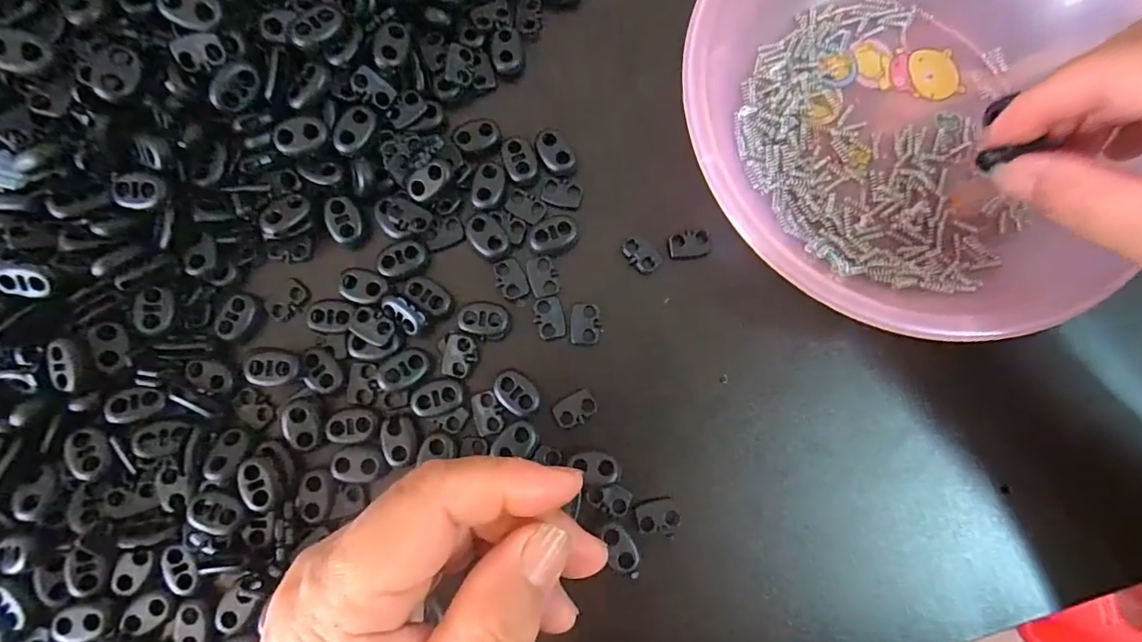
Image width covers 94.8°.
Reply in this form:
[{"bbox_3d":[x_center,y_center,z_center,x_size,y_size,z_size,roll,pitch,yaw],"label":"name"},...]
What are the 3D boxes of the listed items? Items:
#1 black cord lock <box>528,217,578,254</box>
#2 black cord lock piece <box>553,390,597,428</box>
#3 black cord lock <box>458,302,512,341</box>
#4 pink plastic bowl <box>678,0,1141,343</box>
[{"bbox_3d":[-0.007,-0.037,0.224,0.021,0.006,0.014,-24,83,-5],"label":"black cord lock"},{"bbox_3d":[0.002,0.036,0.216,0.017,0.006,0.011,-30,83,-5],"label":"black cord lock piece"},{"bbox_3d":[-0.036,-0.001,0.217,0.021,0.004,0.015,10,82,0],"label":"black cord lock"},{"bbox_3d":[0.138,-0.096,0.223,0.178,0.043,0.202,20,82,2],"label":"pink plastic bowl"}]

